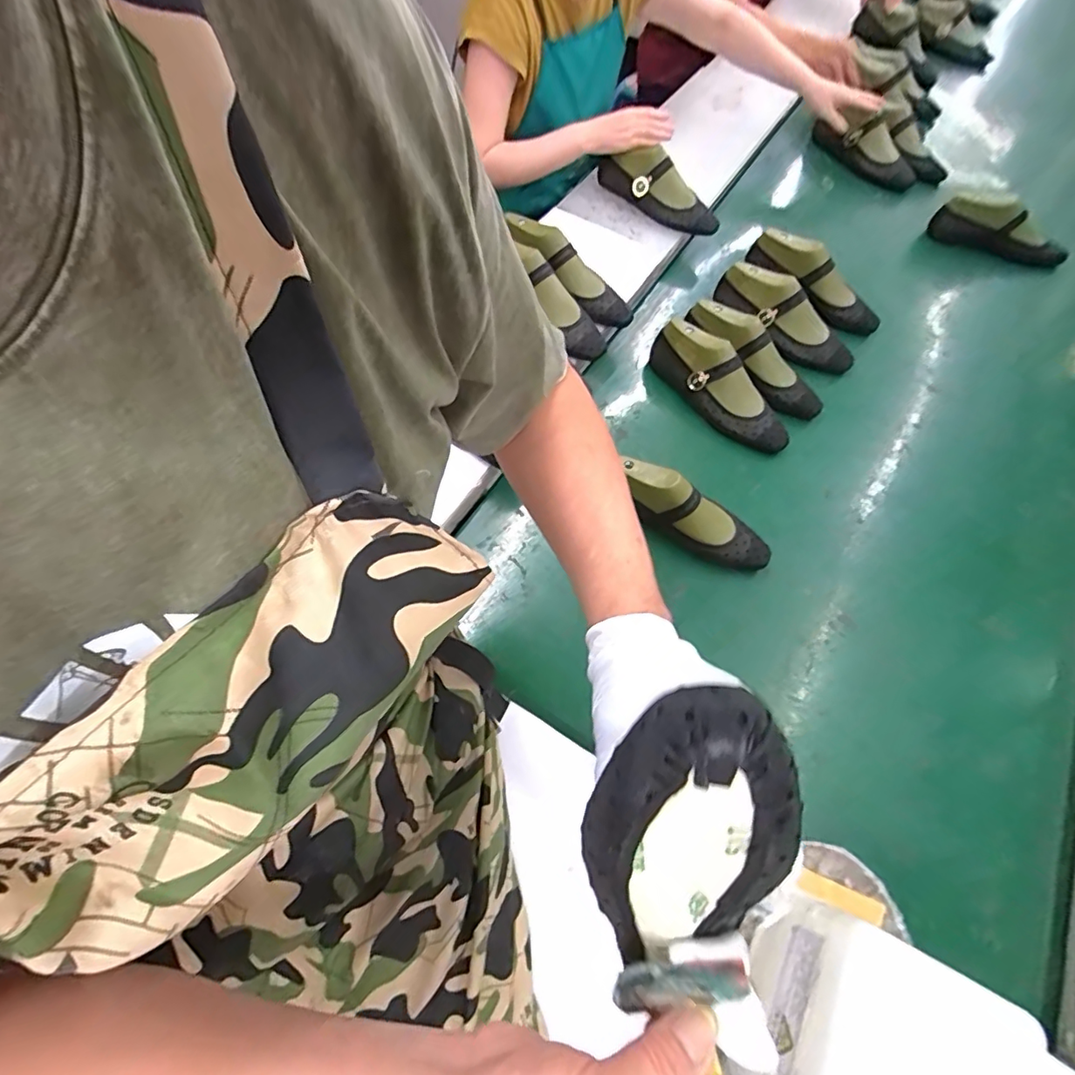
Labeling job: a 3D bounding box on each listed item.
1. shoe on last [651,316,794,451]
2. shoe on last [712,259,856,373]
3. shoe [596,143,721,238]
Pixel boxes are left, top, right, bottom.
[{"bbox_3d":[0.313,-0.261,0.907,0.098,0.101,0.277,-30,68,-18],"label":"shoe on last"},{"bbox_3d":[0.465,-0.404,1.002,0.290,0.090,0.094,41,66,2],"label":"shoe on last"},{"bbox_3d":[0.247,-0.720,1.097,0.266,0.090,0.075,40,67,16],"label":"shoe"}]

